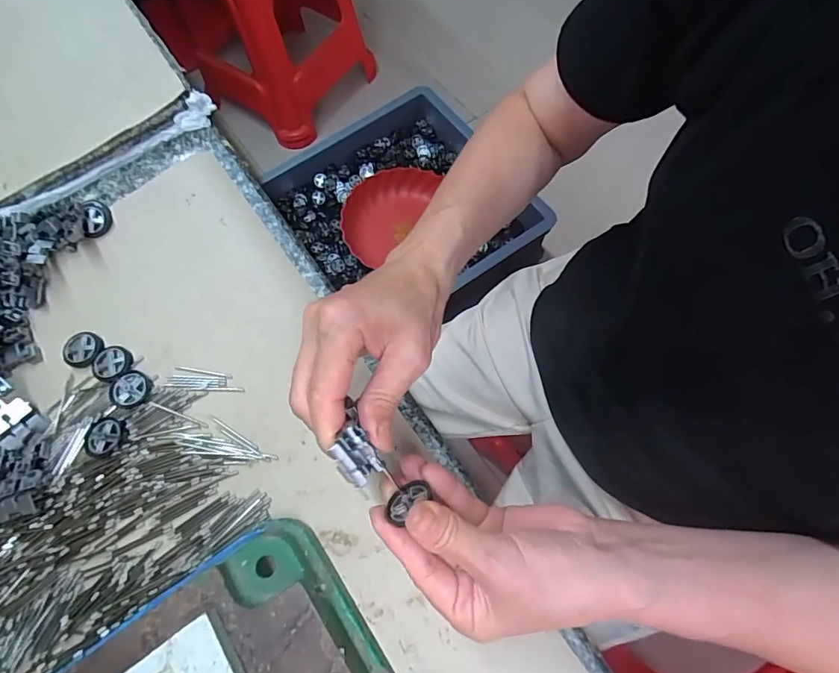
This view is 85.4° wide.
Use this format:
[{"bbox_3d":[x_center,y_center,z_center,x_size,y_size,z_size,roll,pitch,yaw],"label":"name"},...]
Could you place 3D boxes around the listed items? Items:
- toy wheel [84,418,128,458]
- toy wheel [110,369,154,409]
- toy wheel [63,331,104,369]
[{"bbox_3d":[-0.219,0.069,0.317,0.028,0.004,0.026,-1,69,2],"label":"toy wheel"},{"bbox_3d":[-0.209,0.038,0.329,0.027,0.005,0.027,-1,69,2],"label":"toy wheel"},{"bbox_3d":[-0.256,0.009,0.345,0.028,0.004,0.028,-1,69,2],"label":"toy wheel"}]

